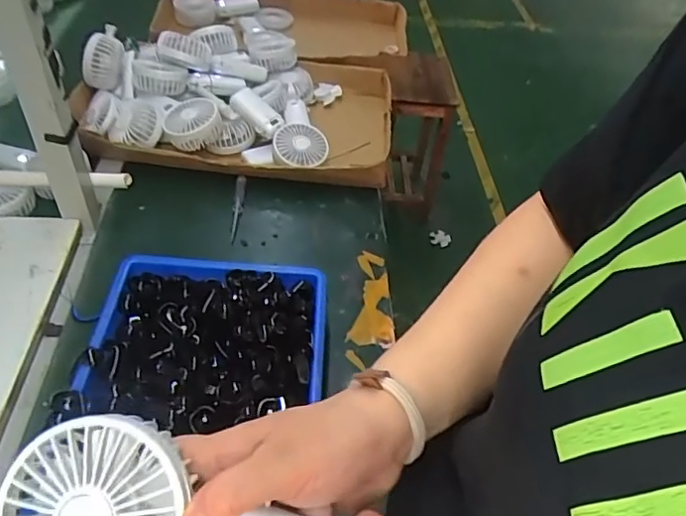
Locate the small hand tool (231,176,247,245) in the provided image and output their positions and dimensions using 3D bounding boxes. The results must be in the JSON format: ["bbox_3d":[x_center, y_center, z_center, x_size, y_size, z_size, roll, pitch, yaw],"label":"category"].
[{"bbox_3d":[-0.157,-0.074,0.842,0.016,0.020,0.142,1,46,-6],"label":"small hand tool"}]

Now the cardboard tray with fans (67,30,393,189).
[{"bbox_3d":[-0.175,-0.286,0.953,0.517,0.124,0.326,4,46,-3],"label":"cardboard tray with fans"}]

